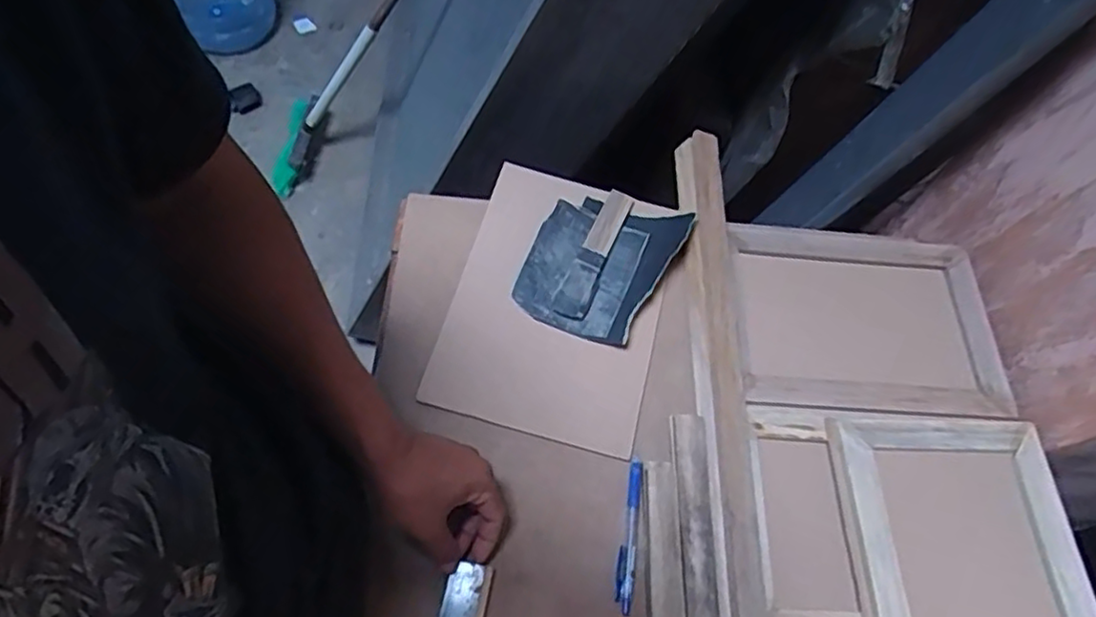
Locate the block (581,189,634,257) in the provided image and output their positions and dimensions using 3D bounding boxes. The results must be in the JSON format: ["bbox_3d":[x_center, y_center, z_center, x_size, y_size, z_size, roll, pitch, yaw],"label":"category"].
[{"bbox_3d":[0.065,-0.094,0.753,0.028,0.012,0.087,25,63,9],"label":"block"}]

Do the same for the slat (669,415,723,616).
[{"bbox_3d":[0.130,0.234,0.584,0.035,0.014,0.292,3,62,-3],"label":"slat"}]

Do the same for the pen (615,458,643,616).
[{"bbox_3d":[0.072,0.201,0.609,0.015,0.011,0.136,9,62,1],"label":"pen"}]

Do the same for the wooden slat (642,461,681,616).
[{"bbox_3d":[0.097,0.232,0.583,0.029,0.014,0.206,2,62,-3],"label":"wooden slat"}]

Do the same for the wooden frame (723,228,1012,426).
[{"bbox_3d":[0.335,0.008,0.719,0.273,0.019,0.212,4,62,-2],"label":"wooden frame"}]

